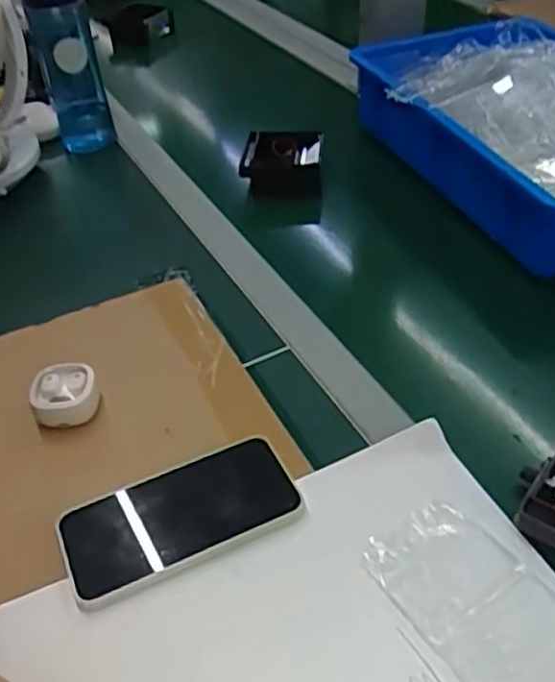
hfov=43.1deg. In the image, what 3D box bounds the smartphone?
[{"bbox_3d":[-0.066,0.115,0.471,0.155,0.013,0.077,-19,44,-15],"label":"smartphone"}]

